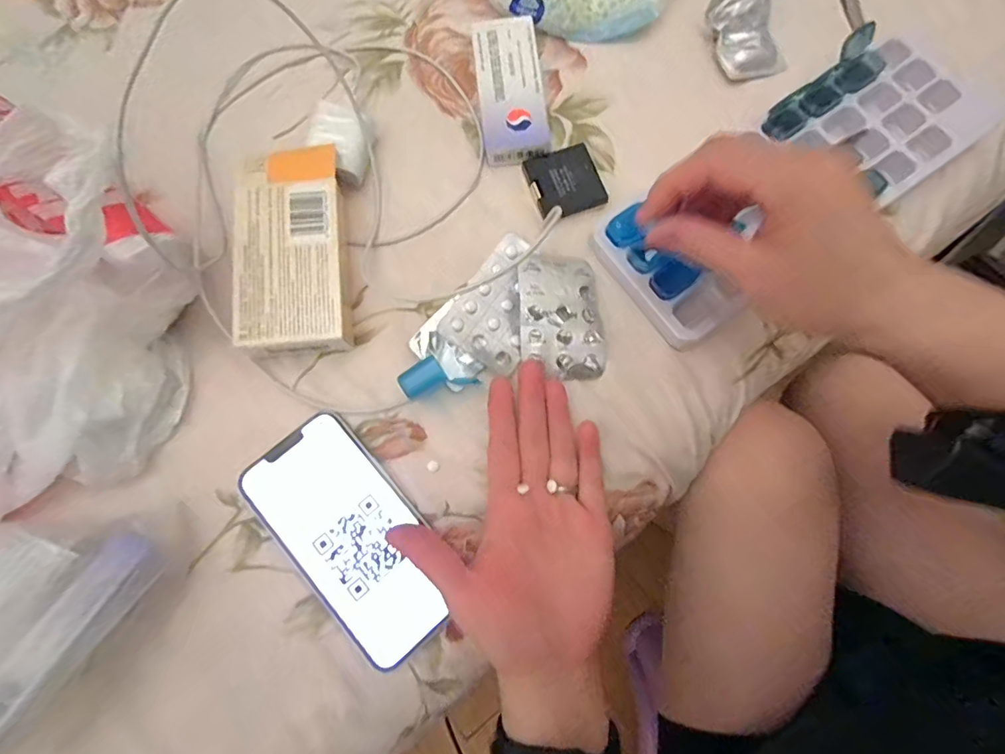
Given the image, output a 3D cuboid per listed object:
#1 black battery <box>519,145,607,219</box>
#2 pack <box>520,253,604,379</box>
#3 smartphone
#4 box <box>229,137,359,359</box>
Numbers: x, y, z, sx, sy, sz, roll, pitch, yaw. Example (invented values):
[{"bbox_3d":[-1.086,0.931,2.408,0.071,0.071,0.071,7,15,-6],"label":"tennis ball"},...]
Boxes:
[{"bbox_3d":[0.045,-0.136,0.338,0.047,0.009,0.047,-19,77,-4],"label":"black battery"},{"bbox_3d":[0.036,-0.041,0.312,0.054,0.013,0.083,2,80,-17],"label":"pack"},{"bbox_3d":[-0.088,0.092,0.285,0.071,0.007,0.143,-41,79,-8],"label":"smartphone"},{"bbox_3d":[-0.133,-0.078,0.311,0.063,0.037,0.130,-4,76,0],"label":"box"}]

